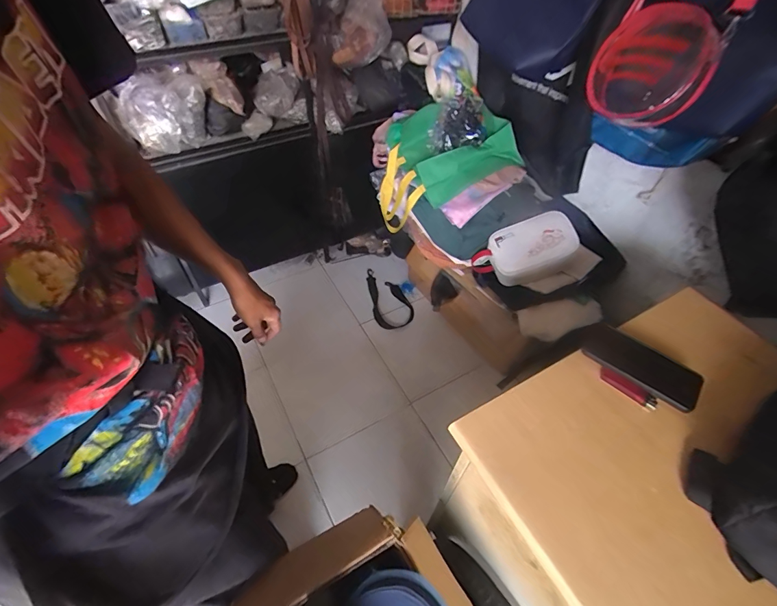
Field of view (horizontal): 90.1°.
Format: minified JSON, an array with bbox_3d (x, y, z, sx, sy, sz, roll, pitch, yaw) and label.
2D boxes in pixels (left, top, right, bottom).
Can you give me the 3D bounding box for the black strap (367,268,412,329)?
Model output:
[{"bbox_3d":[0.000,-0.028,1.692,0.159,0.028,0.357,-9,51,-10],"label":"black strap"}]

